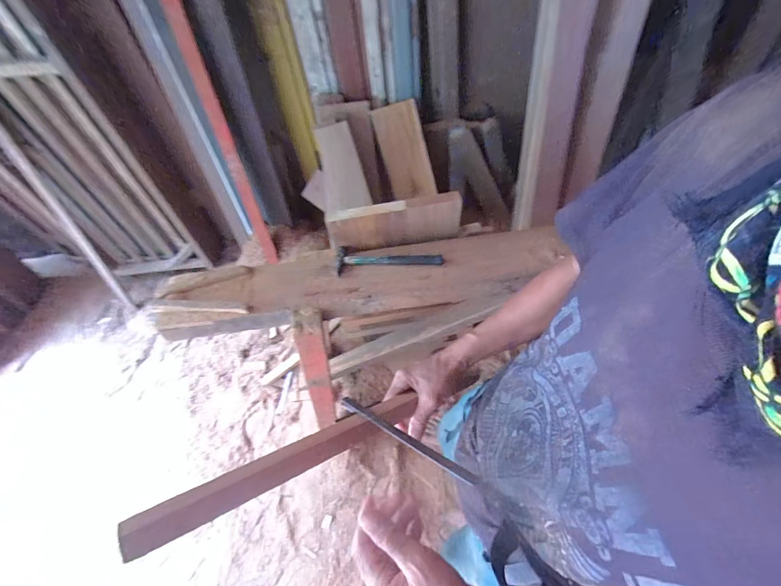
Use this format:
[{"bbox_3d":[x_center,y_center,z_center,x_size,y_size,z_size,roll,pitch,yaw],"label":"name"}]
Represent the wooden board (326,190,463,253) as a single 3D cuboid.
[{"bbox_3d":[0.011,-0.172,0.815,0.319,0.132,0.030,-4,52,-1],"label":"wooden board"}]

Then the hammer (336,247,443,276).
[{"bbox_3d":[-0.006,-0.092,0.820,0.258,0.022,0.089,-4,52,-1],"label":"hammer"}]

